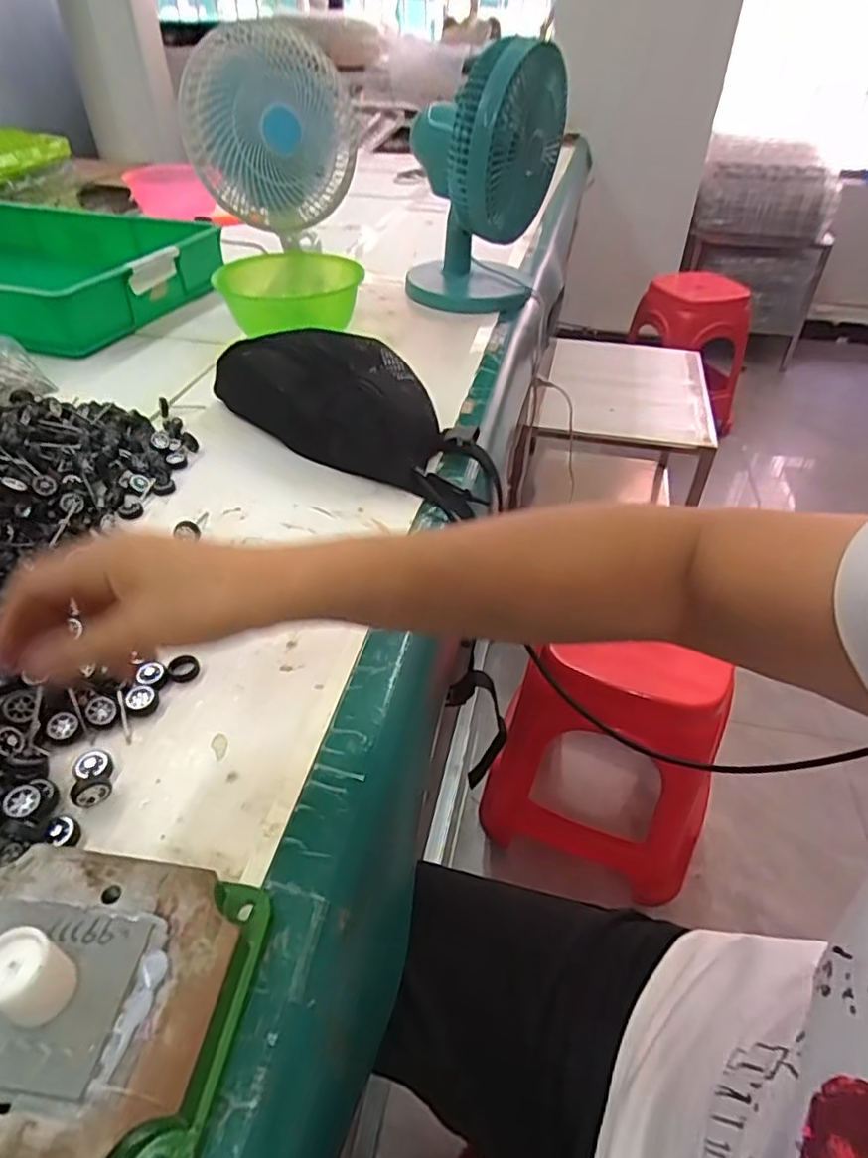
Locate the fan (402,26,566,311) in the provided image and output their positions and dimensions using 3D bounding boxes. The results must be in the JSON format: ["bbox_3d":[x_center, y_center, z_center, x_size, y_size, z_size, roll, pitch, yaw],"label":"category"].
[{"bbox_3d":[0.065,-0.540,0.890,0.197,0.302,0.176,5,42,4],"label":"fan"}]

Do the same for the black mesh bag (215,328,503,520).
[{"bbox_3d":[-0.080,-0.167,0.639,0.308,0.094,0.128,29,47,11],"label":"black mesh bag"}]

